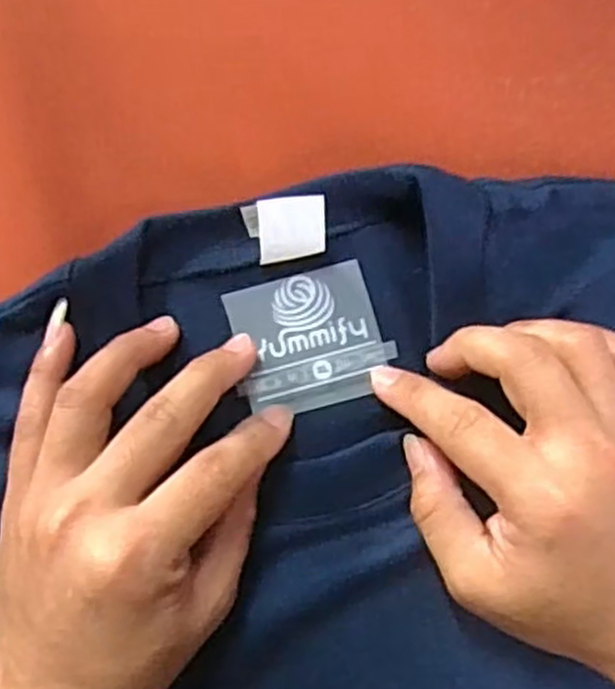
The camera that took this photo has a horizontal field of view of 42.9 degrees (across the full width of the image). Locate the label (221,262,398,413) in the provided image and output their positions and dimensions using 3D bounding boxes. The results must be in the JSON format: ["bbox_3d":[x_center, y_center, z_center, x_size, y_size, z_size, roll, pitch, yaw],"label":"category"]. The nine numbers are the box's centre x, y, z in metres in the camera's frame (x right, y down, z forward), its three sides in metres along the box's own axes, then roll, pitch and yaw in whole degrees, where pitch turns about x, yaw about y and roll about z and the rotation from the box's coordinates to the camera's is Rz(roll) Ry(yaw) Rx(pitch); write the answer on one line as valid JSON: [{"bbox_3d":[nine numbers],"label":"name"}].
[{"bbox_3d":[0.001,-0.001,0.315,0.059,0.004,0.054,-15,90,-5],"label":"label"}]

